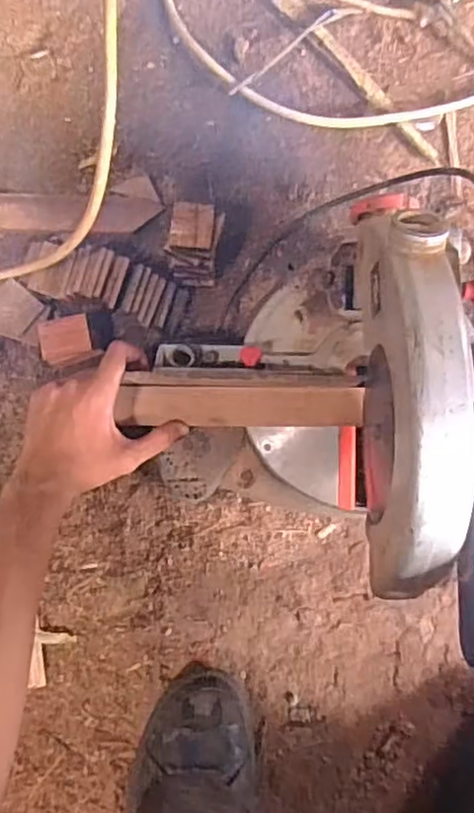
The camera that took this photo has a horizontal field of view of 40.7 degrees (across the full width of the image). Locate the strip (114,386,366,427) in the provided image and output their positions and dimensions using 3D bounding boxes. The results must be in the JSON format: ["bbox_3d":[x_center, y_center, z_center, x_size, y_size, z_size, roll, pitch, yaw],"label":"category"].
[{"bbox_3d":[0.006,0.000,0.564,0.210,0.015,0.034,1,83,-3],"label":"strip"}]

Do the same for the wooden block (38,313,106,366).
[{"bbox_3d":[-0.156,-0.059,0.594,0.046,0.030,0.041,-13,84,-6],"label":"wooden block"}]

